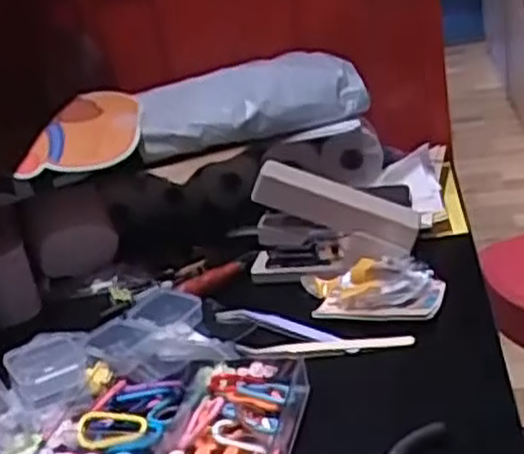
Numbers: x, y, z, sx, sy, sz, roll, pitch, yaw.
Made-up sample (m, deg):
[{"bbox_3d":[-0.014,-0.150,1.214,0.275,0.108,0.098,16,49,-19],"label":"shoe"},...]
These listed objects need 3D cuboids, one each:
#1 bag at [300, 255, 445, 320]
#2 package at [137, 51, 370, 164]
[{"bbox_3d":[0.075,0.041,0.566,0.103,0.031,0.057,1,25,23],"label":"bag"},{"bbox_3d":[-0.012,-0.112,0.691,0.202,0.052,0.065,-14,25,-14],"label":"package"}]

